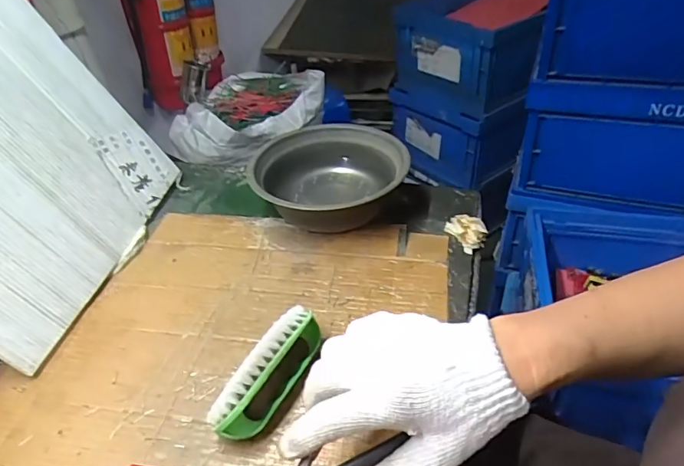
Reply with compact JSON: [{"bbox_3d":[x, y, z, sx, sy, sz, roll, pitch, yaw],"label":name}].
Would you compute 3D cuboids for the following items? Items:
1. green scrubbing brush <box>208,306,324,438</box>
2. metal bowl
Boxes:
[{"bbox_3d":[-0.058,0.114,0.387,0.034,0.053,0.120,16,44,23],"label":"green scrubbing brush"},{"bbox_3d":[-0.013,-0.065,0.583,0.179,0.069,0.183,-3,40,2],"label":"metal bowl"}]

